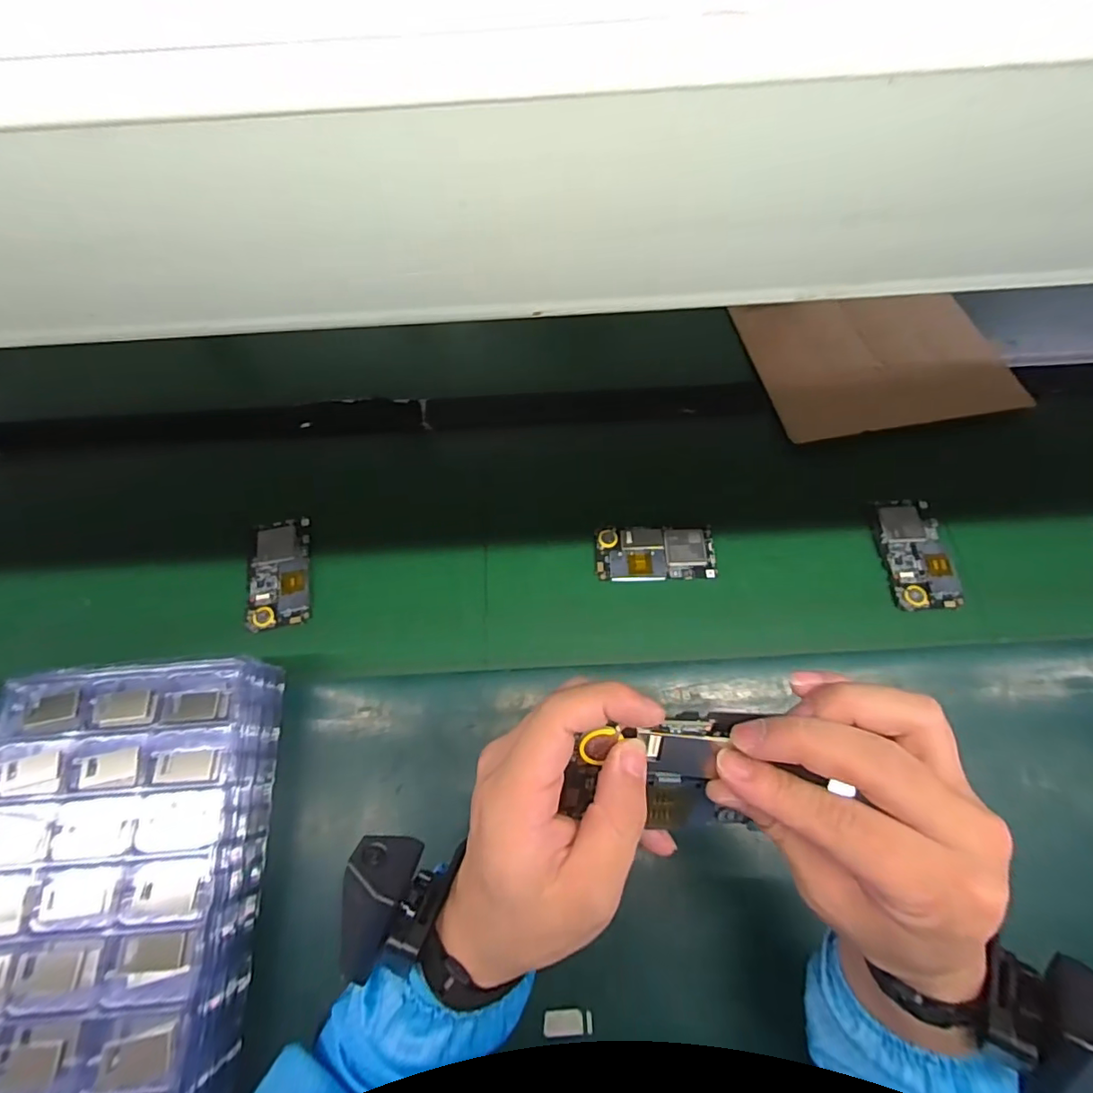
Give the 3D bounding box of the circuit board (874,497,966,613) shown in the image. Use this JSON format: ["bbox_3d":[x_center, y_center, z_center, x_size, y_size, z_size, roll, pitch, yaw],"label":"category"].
[{"bbox_3d":[0.389,0.007,0.558,0.062,0.006,0.123,-2,64,2],"label":"circuit board"}]

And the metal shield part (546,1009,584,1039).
[{"bbox_3d":[0.013,0.366,0.408,0.030,0.004,0.015,-6,64,0],"label":"metal shield part"}]

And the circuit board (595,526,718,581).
[{"bbox_3d":[0.116,0.007,0.566,0.125,0.006,0.061,-3,64,2],"label":"circuit board"}]

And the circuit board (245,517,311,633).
[{"bbox_3d":[-0.286,0.028,0.570,0.063,0.011,0.121,-12,64,-3],"label":"circuit board"}]

